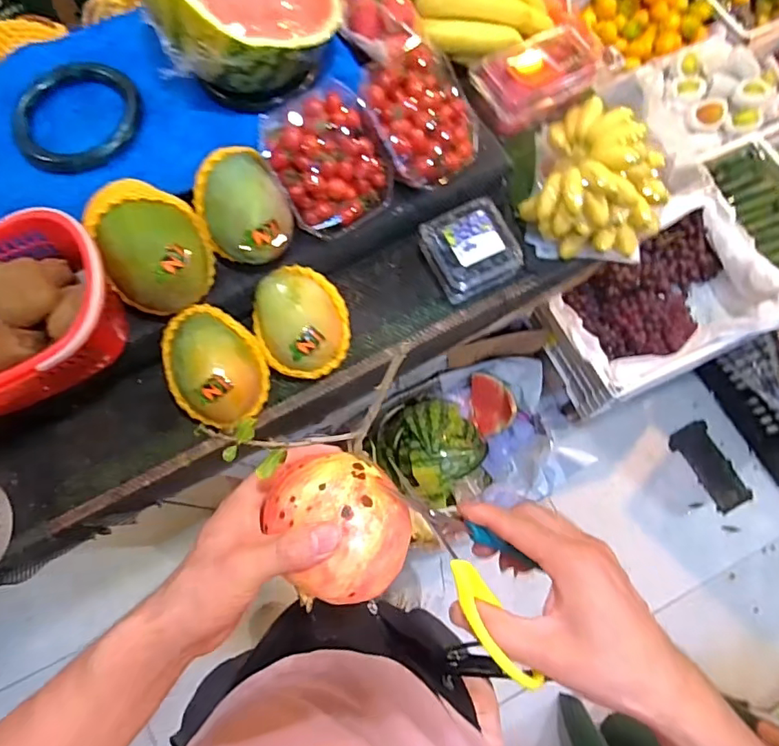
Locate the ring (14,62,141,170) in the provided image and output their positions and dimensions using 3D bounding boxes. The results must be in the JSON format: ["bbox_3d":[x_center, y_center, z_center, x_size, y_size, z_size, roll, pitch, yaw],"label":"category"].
[{"bbox_3d":[-0.381,-0.313,0.632,0.148,0.031,0.143,0,72,1],"label":"ring"}]

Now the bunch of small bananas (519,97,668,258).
[{"bbox_3d":[0.279,-0.252,0.690,0.162,0.108,0.159,0,72,1],"label":"bunch of small bananas"}]

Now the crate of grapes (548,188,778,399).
[{"bbox_3d":[0.598,-0.165,1.180,0.476,0.233,0.336,-24,74,-7],"label":"crate of grapes"}]

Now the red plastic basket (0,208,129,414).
[{"bbox_3d":[-0.428,-0.059,0.581,0.264,0.122,0.199,-27,74,-8],"label":"red plastic basket"}]

